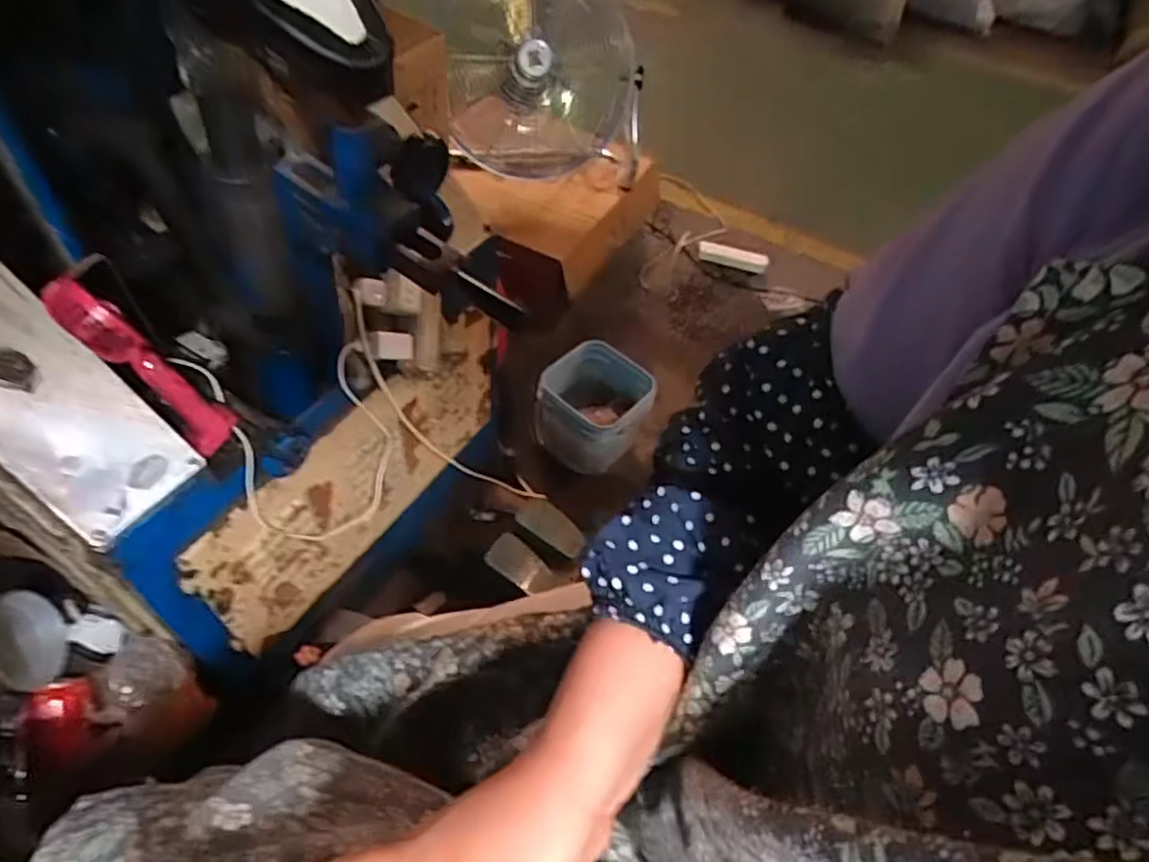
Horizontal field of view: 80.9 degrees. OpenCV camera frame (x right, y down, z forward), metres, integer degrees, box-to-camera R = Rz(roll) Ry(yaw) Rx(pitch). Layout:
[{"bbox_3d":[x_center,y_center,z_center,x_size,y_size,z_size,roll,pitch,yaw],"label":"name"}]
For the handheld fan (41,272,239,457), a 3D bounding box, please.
[{"bbox_3d":[-0.423,-0.064,0.674,0.045,0.210,0.068,-3,48,27],"label":"handheld fan"}]

